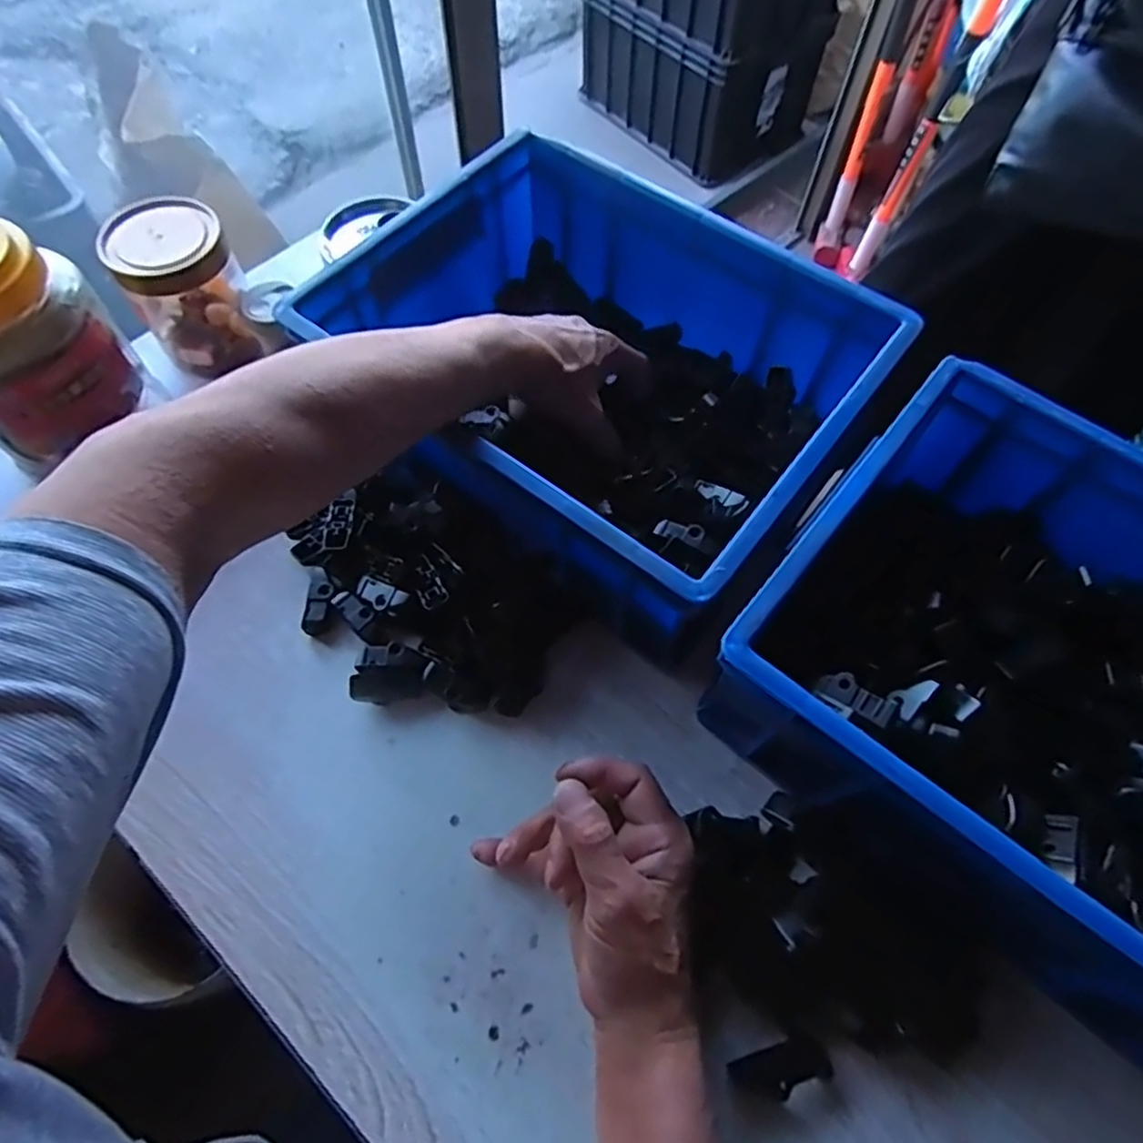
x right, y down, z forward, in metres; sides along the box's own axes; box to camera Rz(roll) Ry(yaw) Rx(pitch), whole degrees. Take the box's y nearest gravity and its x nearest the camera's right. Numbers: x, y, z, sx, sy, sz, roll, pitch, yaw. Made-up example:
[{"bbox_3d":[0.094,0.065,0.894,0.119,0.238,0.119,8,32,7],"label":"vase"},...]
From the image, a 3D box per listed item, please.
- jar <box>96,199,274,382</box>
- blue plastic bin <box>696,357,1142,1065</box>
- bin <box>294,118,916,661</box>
[{"bbox_3d":[-0.299,-0.221,0.537,0.077,0.102,0.082,1,63,-1],"label":"jar"},{"bbox_3d":[0.283,0.068,0.386,0.331,0.110,0.261,37,68,16],"label":"blue plastic bin"},{"bbox_3d":[0.017,-0.139,0.498,0.334,0.125,0.260,35,68,15],"label":"bin"}]

